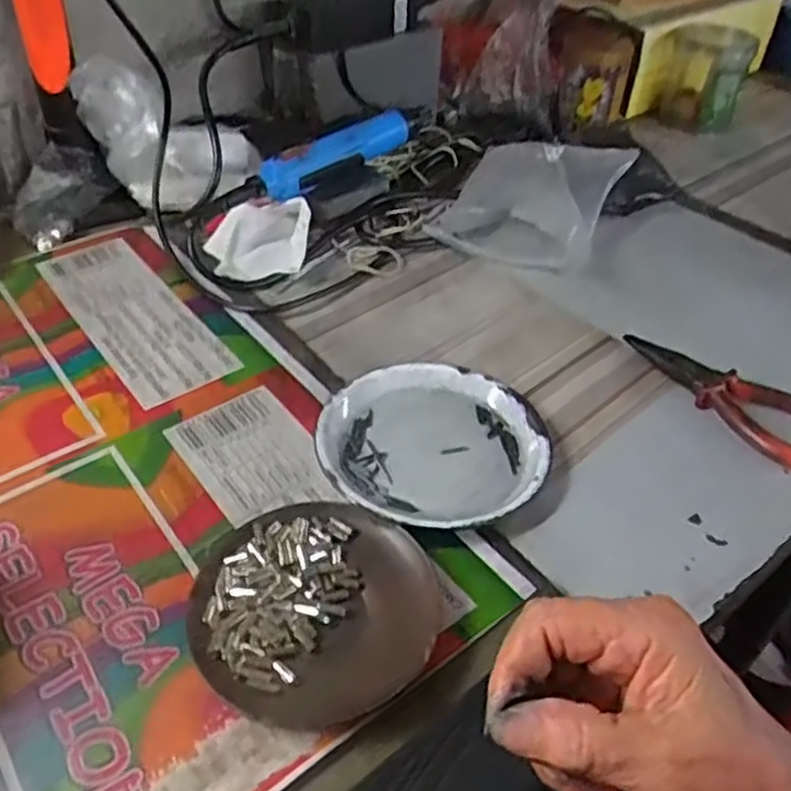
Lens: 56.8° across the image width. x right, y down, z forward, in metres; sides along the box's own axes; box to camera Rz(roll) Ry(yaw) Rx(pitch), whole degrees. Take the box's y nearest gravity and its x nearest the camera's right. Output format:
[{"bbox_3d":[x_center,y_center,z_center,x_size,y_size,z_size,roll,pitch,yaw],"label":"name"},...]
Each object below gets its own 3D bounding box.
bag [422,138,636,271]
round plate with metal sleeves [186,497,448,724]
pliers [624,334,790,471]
[{"bbox_3d":[0.121,-0.171,0.638,0.127,0.044,0.164,21,45,19],"label":"bag"},{"bbox_3d":[-0.037,0.101,0.350,0.111,0.017,0.110,1,42,-1],"label":"round plate with metal sleeves"},{"bbox_3d":[0.212,-0.003,0.476,0.052,0.017,0.143,-30,51,-31],"label":"pliers"}]

